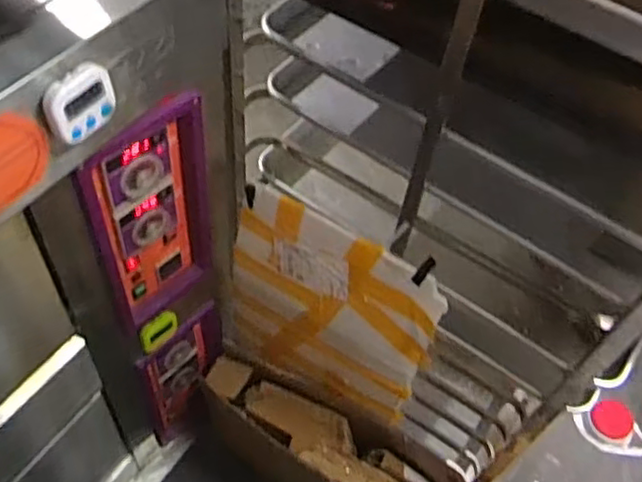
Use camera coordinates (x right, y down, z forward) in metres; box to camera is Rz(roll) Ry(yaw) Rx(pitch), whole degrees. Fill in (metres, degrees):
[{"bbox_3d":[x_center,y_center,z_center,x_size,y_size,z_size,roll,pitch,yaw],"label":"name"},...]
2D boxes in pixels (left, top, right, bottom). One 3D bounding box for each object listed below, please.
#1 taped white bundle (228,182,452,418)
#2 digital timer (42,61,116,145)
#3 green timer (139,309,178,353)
[{"bbox_3d":[0.005,0.133,1.106,0.348,0.437,0.033,28,53,10],"label":"taped white bundle"},{"bbox_3d":[-0.215,-0.124,0.596,0.019,0.052,0.065,31,57,17],"label":"digital timer"},{"bbox_3d":[-0.263,0.146,1.086,0.017,0.061,0.072,36,59,20],"label":"green timer"}]

